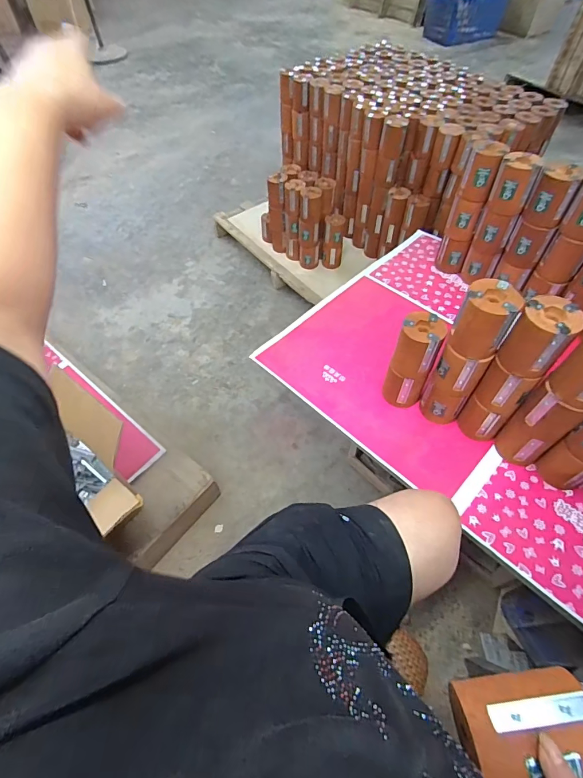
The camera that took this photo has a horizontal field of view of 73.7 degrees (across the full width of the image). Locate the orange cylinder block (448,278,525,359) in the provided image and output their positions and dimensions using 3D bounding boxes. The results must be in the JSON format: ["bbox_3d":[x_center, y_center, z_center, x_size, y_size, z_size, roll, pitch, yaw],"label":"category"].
[{"bbox_3d":[0.302,-0.110,0.611,0.076,0.102,0.081,24,59,17],"label":"orange cylinder block"}]

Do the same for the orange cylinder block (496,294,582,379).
[{"bbox_3d":[0.367,-0.075,0.579,0.080,0.100,0.075,-39,63,-23],"label":"orange cylinder block"}]

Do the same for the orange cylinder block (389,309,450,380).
[{"bbox_3d":[0.228,-0.075,0.702,0.074,0.105,0.069,24,59,17],"label":"orange cylinder block"}]

